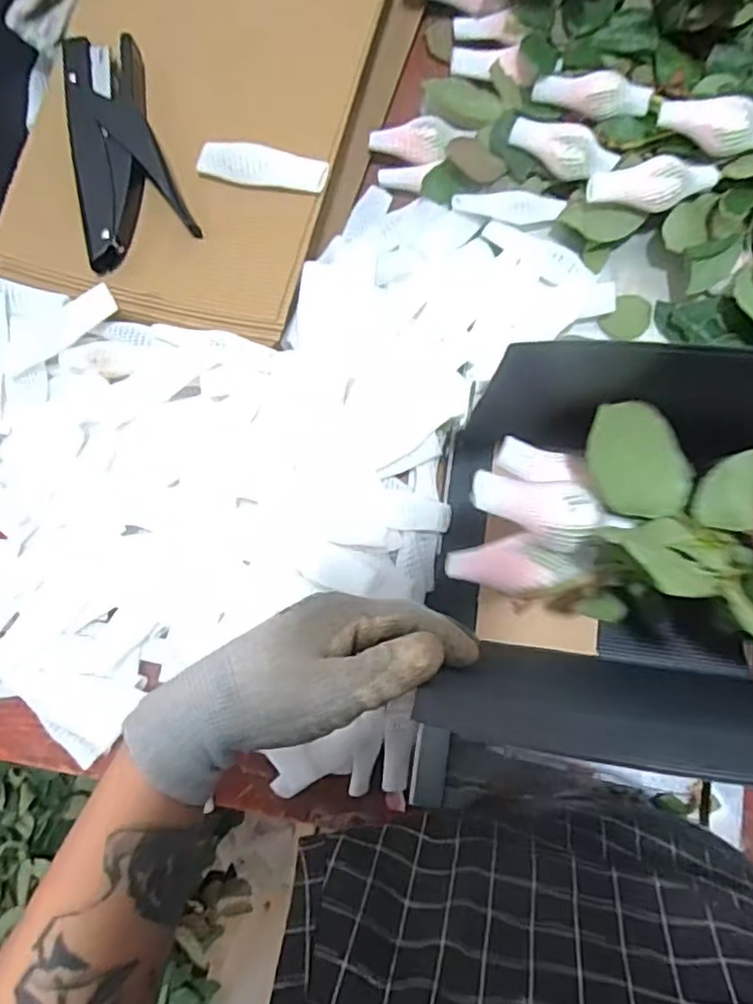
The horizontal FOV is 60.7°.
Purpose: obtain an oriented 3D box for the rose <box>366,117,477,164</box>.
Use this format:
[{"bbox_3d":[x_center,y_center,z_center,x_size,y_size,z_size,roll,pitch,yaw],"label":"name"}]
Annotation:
[{"bbox_3d":[0.035,-0.276,0.490,0.078,0.023,0.026,6,83,17],"label":"rose"}]

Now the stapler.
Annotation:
[{"bbox_3d":[-0.177,-0.236,0.435,0.071,0.024,0.146,-20,83,-1],"label":"stapler"}]

